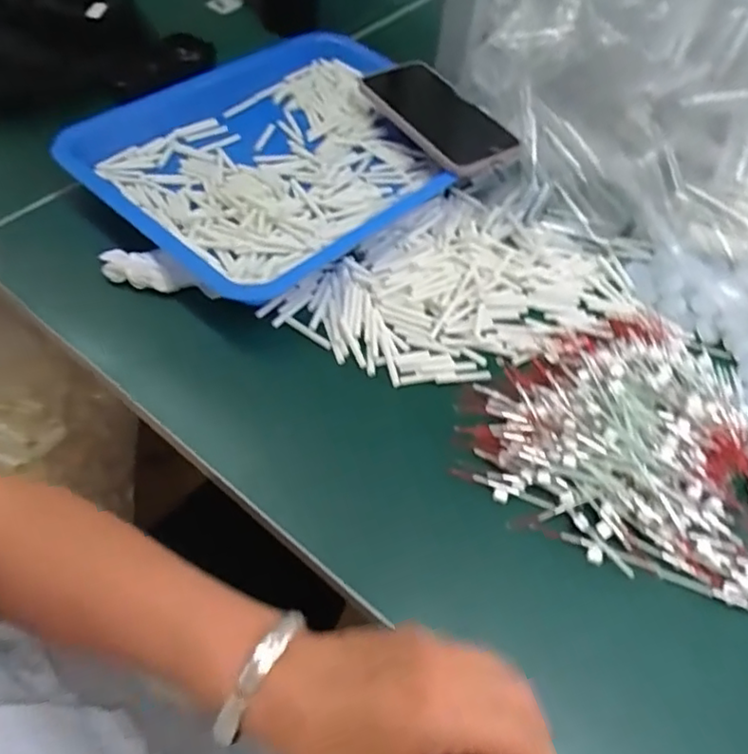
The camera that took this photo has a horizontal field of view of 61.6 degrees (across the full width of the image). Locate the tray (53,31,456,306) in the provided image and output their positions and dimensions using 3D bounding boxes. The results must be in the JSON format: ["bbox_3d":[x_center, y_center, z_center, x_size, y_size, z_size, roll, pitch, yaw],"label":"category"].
[{"bbox_3d":[-0.068,-0.201,0.553,0.249,0.042,0.331,40,62,21],"label":"tray"}]

